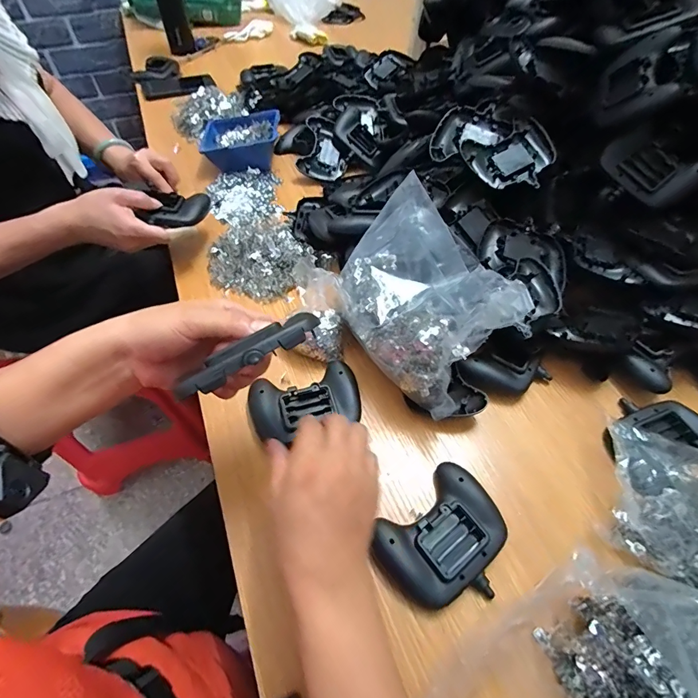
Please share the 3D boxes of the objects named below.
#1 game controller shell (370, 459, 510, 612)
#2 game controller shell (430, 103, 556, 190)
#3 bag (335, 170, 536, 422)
[{"bbox_3d":[0.088,0.174,0.350,0.115,0.027,0.095,-32,61,-22],"label":"game controller shell"},{"bbox_3d":[0.206,-0.290,0.546,0.161,0.041,0.120,32,60,20],"label":"game controller shell"},{"bbox_3d":[0.075,-0.046,0.418,0.122,0.165,0.206,-29,60,-20],"label":"bag"}]

